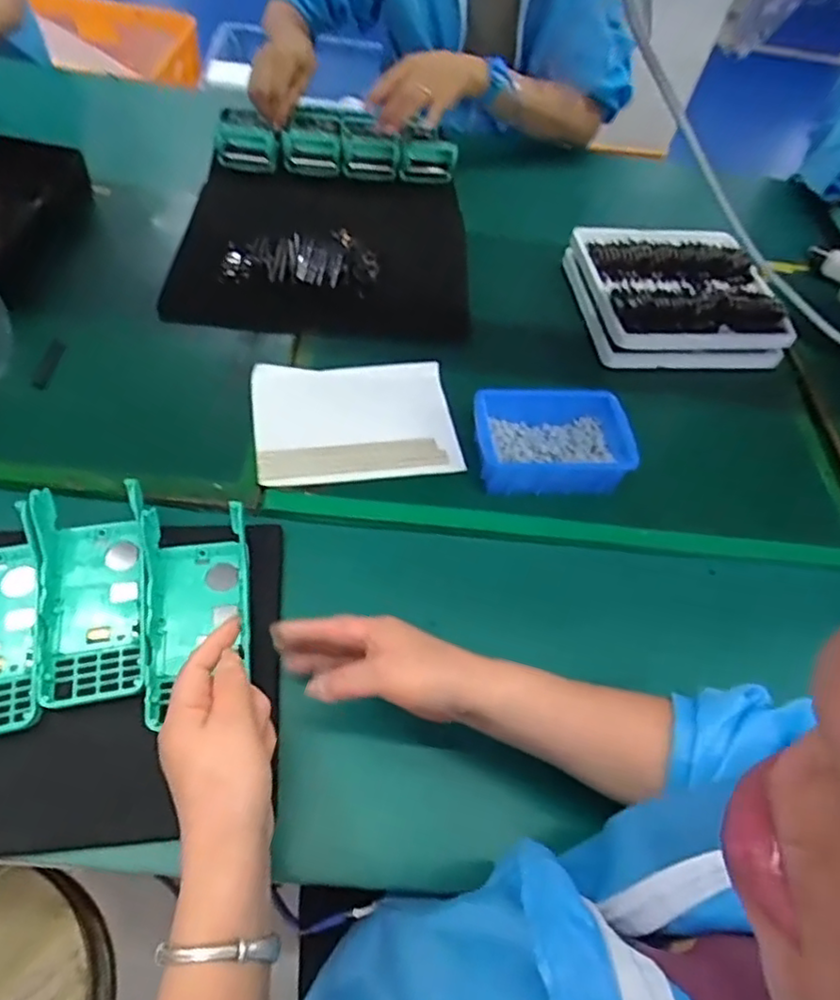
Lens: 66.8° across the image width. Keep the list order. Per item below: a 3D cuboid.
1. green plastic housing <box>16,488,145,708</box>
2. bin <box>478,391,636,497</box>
[{"bbox_3d":[-0.258,0.071,0.495,0.075,0.054,0.159,-13,56,-14],"label":"green plastic housing"},{"bbox_3d":[0.129,-0.054,0.618,0.154,0.050,0.095,-2,54,-7],"label":"bin"}]

